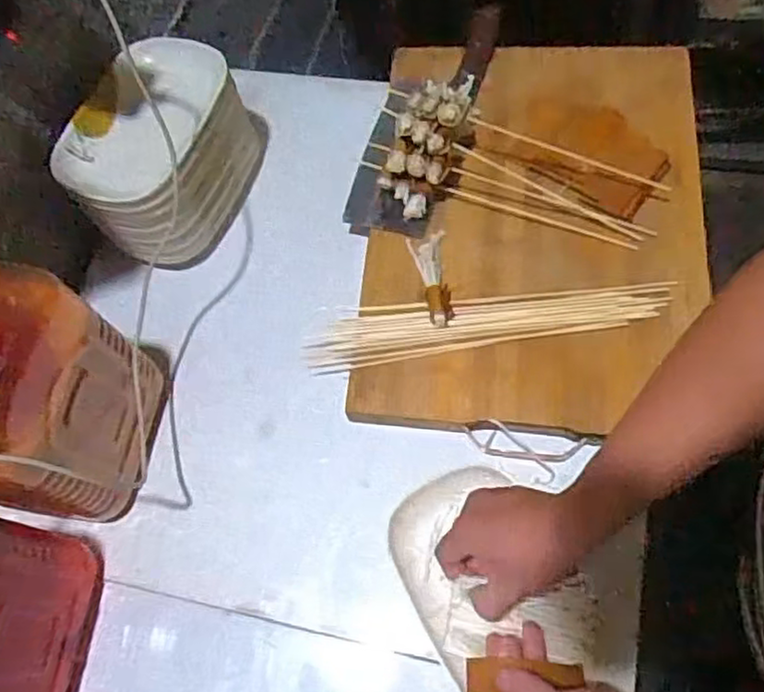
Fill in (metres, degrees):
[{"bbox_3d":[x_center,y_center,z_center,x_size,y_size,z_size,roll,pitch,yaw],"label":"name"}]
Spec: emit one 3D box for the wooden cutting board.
[{"bbox_3d":[0.150,-0.132,0.672,0.316,0.033,0.438,4,67,8],"label":"wooden cutting board"}]

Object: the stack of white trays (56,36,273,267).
[{"bbox_3d":[-0.222,-0.198,0.706,0.144,0.131,0.211,9,68,8],"label":"stack of white trays"}]

